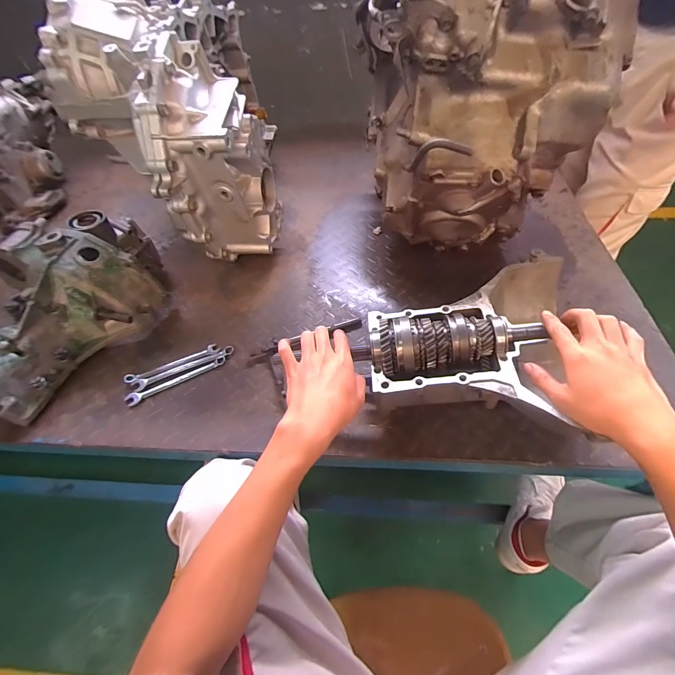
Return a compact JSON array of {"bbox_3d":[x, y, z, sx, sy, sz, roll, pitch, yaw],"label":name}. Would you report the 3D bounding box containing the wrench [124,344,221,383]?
[{"bbox_3d":[-0.285,0.044,0.601,0.157,0.013,0.024,-19,55,-11],"label":"wrench"}]

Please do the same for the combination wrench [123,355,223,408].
[{"bbox_3d":[-0.267,0.071,0.579,0.163,0.012,0.020,-26,56,-15],"label":"combination wrench"}]

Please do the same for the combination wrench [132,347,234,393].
[{"bbox_3d":[-0.262,0.051,0.593,0.169,0.008,0.022,-23,55,-14],"label":"combination wrench"}]

